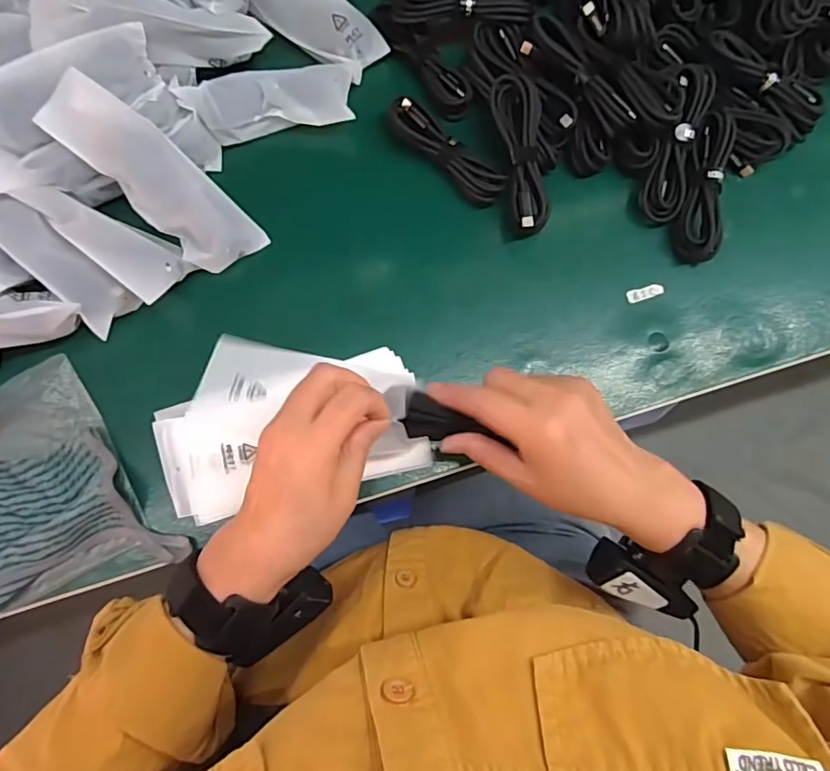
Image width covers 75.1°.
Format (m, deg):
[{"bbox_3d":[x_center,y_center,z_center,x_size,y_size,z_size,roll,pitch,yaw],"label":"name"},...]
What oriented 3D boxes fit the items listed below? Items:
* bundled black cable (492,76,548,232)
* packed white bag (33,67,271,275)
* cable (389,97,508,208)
[{"bbox_3d":[0.080,-0.171,0.399,0.030,0.021,0.113,-9,90,-3],"label":"bundled black cable"},{"bbox_3d":[-0.179,-0.144,0.377,0.152,0.023,0.050,42,76,-18],"label":"packed white bag"},{"bbox_3d":[0.024,-0.180,0.418,0.105,0.020,0.025,42,78,-2],"label":"cable"}]

